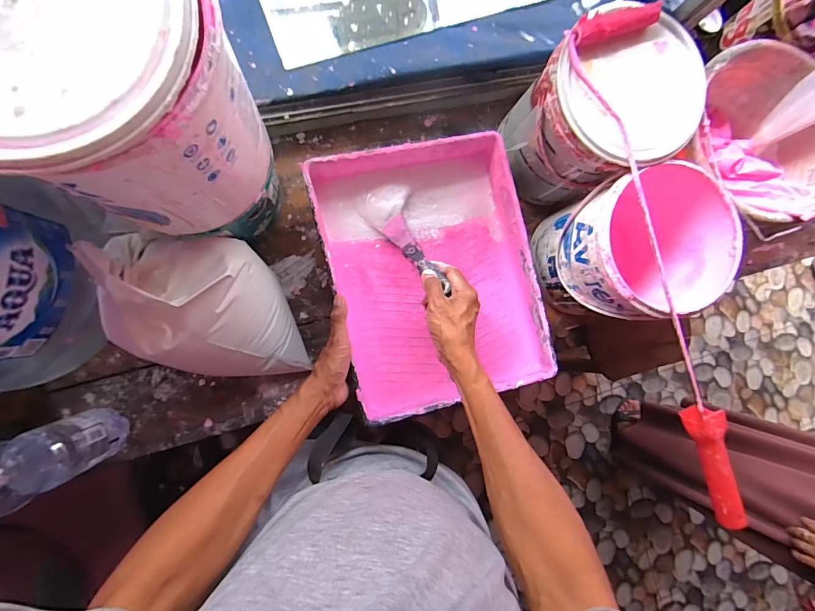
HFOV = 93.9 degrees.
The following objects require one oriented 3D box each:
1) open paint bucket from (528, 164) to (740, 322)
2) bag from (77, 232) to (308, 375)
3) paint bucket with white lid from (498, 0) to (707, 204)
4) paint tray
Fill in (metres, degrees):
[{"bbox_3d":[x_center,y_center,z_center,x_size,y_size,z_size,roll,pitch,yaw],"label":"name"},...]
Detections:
[{"bbox_3d":[0.300,-0.078,0.531,0.181,0.190,0.173,0,89,-8],"label":"open paint bucket"},{"bbox_3d":[-0.248,0.006,0.473,0.219,0.176,0.174,2,89,-8],"label":"bag"},{"bbox_3d":[0.245,-0.244,0.510,0.173,0.184,0.162,0,89,-8],"label":"paint bucket with white lid"},{"bbox_3d":[0.036,-0.047,0.539,0.271,0.080,0.348,-13,91,-8],"label":"paint tray"}]

